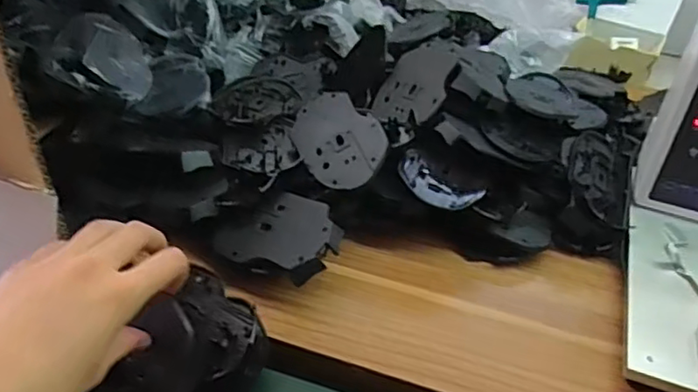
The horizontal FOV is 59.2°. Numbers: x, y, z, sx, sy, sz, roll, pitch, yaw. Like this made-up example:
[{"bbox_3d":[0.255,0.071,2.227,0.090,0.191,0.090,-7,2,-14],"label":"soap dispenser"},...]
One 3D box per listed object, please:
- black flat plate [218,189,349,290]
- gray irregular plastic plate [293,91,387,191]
[{"bbox_3d":[-0.052,0.030,0.491,0.094,0.013,0.073,13,52,28],"label":"black flat plate"},{"bbox_3d":[-0.009,-0.054,0.555,0.071,0.007,0.113,-30,54,-2],"label":"gray irregular plastic plate"}]

